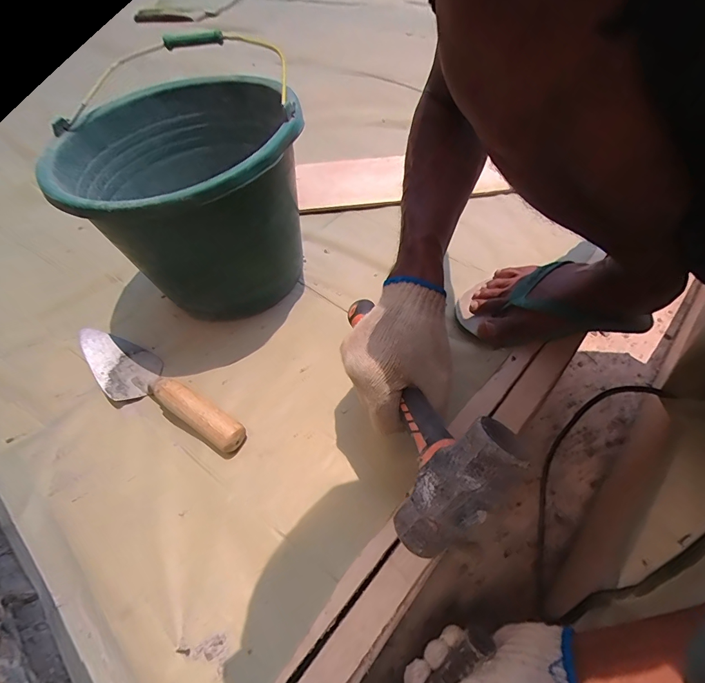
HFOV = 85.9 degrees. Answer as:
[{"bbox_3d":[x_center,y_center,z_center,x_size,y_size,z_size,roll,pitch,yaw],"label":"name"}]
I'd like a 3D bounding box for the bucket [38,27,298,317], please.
[{"bbox_3d":[-0.190,-0.181,0.517,0.255,0.239,0.314,-8,54,-2],"label":"bucket"}]

